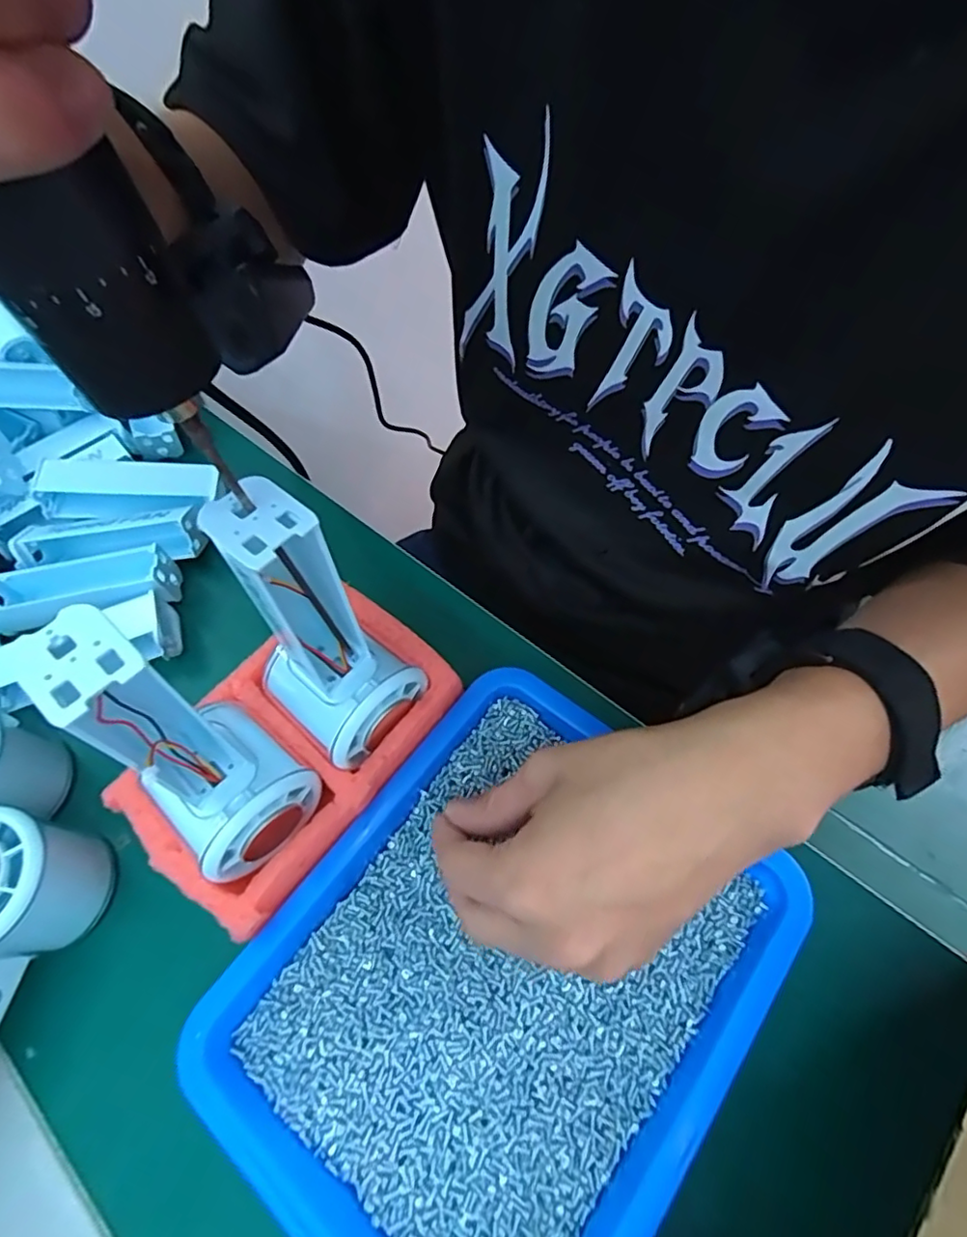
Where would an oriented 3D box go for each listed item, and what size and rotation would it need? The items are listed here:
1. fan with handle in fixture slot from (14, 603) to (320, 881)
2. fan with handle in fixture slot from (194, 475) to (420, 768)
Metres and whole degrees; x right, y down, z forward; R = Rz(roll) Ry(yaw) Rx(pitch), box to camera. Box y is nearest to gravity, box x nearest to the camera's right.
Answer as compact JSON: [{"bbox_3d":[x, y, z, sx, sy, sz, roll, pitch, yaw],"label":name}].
[{"bbox_3d":[-0.109,0.055,0.215,0.055,0.149,0.053,36,70,20],"label":"fan with handle in fixture slot"},{"bbox_3d":[-0.067,0.013,0.234,0.057,0.146,0.047,33,69,19],"label":"fan with handle in fixture slot"}]

